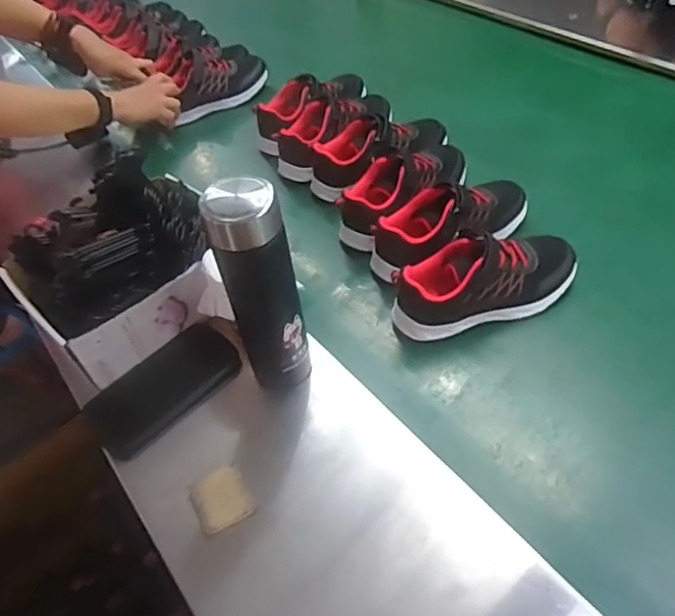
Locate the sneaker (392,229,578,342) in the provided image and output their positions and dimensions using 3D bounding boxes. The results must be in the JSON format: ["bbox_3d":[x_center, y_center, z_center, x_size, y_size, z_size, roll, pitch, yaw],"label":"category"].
[{"bbox_3d":[0.165,-0.036,0.633,0.208,0.096,0.071,-16,51,-7],"label":"sneaker"}]

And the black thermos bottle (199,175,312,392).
[{"bbox_3d":[-0.069,-0.019,0.522,0.059,0.228,0.073,-12,51,-3],"label":"black thermos bottle"}]

